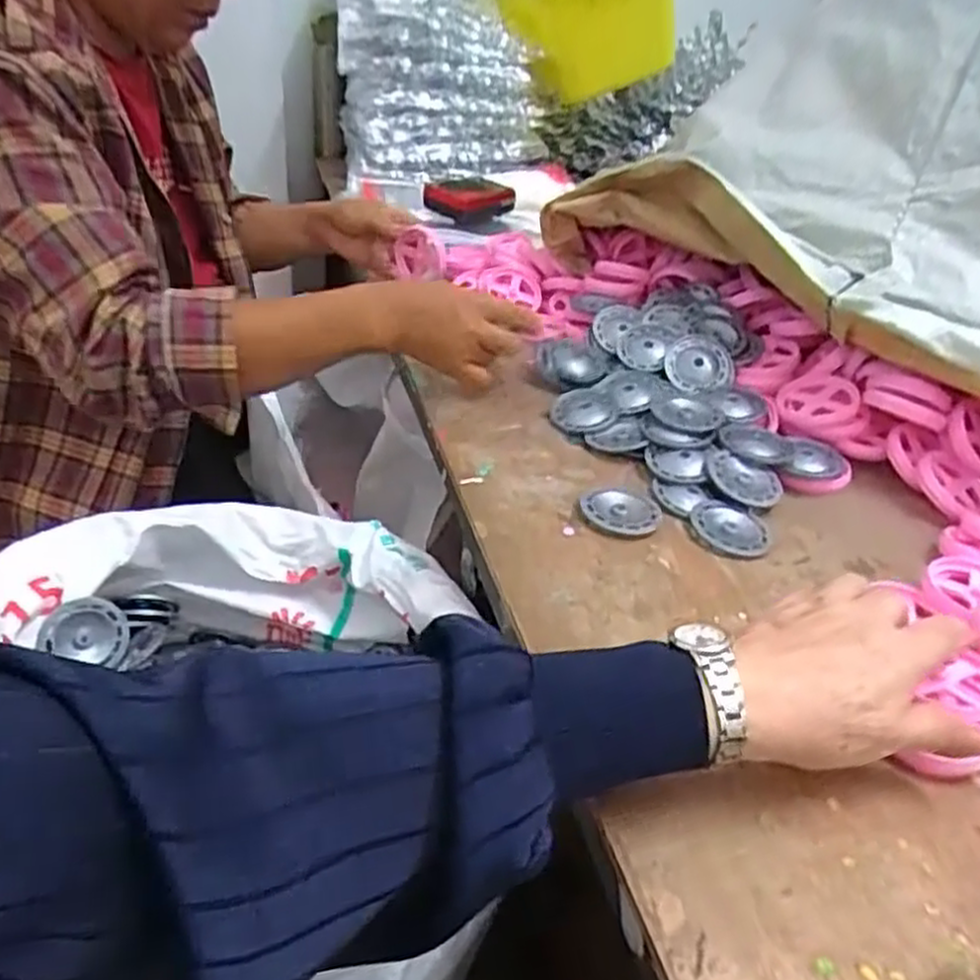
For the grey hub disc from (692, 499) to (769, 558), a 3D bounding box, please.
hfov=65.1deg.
[{"bbox_3d":[0.168,0.027,0.539,0.053,0.007,0.048,16,35,16],"label":"grey hub disc"}]

